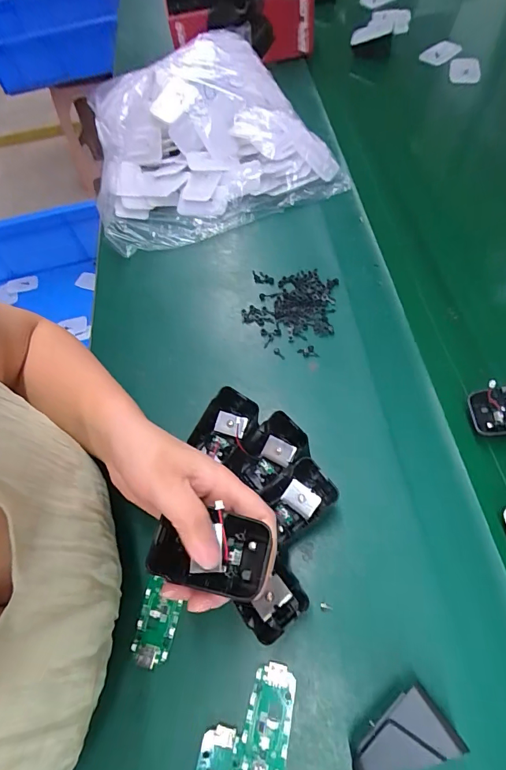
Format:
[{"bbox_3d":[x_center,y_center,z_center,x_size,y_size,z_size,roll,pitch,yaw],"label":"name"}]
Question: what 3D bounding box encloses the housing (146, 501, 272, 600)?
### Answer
[{"bbox_3d":[-0.025,0.097,0.241,0.068,0.013,0.044,13,62,6],"label":"housing"}]

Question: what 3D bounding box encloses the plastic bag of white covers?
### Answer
[{"bbox_3d":[-0.078,-0.356,0.562,0.307,0.078,0.323,-20,61,-4],"label":"plastic bag of white covers"}]

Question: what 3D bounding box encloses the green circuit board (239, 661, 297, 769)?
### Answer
[{"bbox_3d":[0.011,0.230,0.280,0.030,0.004,0.063,10,63,12],"label":"green circuit board"}]

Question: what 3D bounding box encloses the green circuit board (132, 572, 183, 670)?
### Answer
[{"bbox_3d":[-0.074,0.185,0.317,0.032,0.004,0.059,7,63,11],"label":"green circuit board"}]

